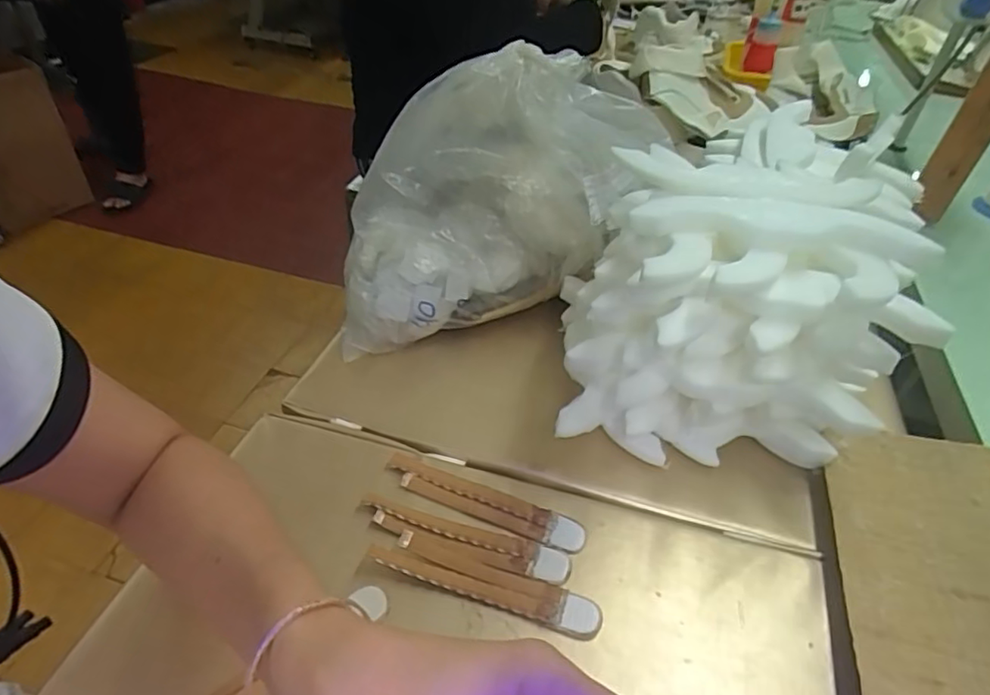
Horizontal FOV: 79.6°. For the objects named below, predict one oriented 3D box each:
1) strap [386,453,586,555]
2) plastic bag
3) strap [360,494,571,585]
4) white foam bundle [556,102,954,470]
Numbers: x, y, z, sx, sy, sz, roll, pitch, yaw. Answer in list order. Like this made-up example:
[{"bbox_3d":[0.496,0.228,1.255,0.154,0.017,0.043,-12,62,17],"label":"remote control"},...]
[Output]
[{"bbox_3d":[-0.011,0.112,0.436,0.154,0.008,0.027,17,43,14],"label":"strap"},{"bbox_3d":[0.007,-0.131,0.552,0.305,0.233,0.107,-7,43,-12],"label":"plastic bag"},{"bbox_3d":[-0.023,0.131,0.411,0.148,0.008,0.024,13,42,9],"label":"strap"},{"bbox_3d":[0.179,-0.033,0.484,0.236,0.180,0.191,5,41,0],"label":"white foam bundle"}]

